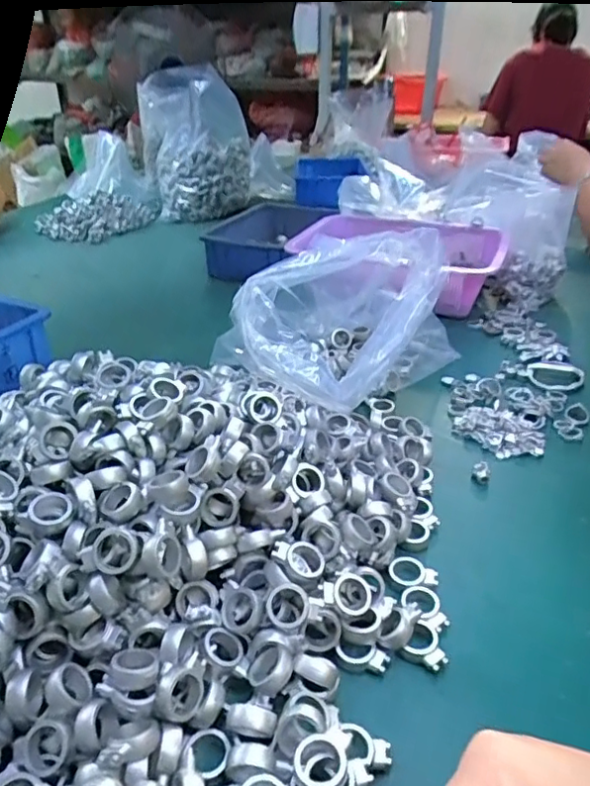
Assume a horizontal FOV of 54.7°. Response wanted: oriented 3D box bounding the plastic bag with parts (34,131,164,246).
[{"bbox_3d":[-0.432,-0.462,1.266,0.237,0.119,0.424,-7,32,-11],"label":"plastic bag with parts"}]

